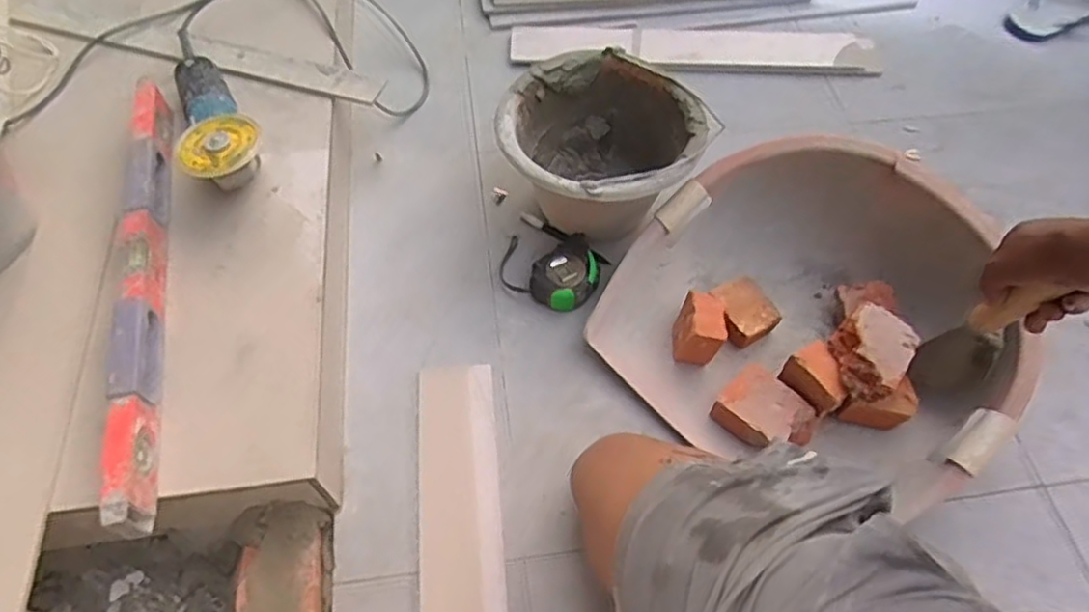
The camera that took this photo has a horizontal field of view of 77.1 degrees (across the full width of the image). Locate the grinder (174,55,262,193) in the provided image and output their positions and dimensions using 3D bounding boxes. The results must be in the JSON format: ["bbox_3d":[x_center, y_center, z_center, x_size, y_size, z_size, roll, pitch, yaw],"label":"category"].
[{"bbox_3d":[-0.413,-0.232,0.859,0.090,0.077,0.246,-22,60,-13],"label":"grinder"}]

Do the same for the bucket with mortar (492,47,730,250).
[{"bbox_3d":[0.073,-0.191,0.906,0.246,0.166,0.230,0,57,0],"label":"bucket with mortar"}]

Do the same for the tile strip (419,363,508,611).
[{"bbox_3d":[-0.086,0.280,0.709,0.088,0.016,0.466,-8,63,3],"label":"tile strip"}]

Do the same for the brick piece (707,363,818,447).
[{"bbox_3d":[0.252,0.124,0.782,0.085,0.043,0.100,-38,64,-22],"label":"brick piece"}]

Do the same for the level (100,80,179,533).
[{"bbox_3d":[-0.440,-0.035,0.750,0.028,0.061,0.560,-11,58,-7],"label":"level"}]

